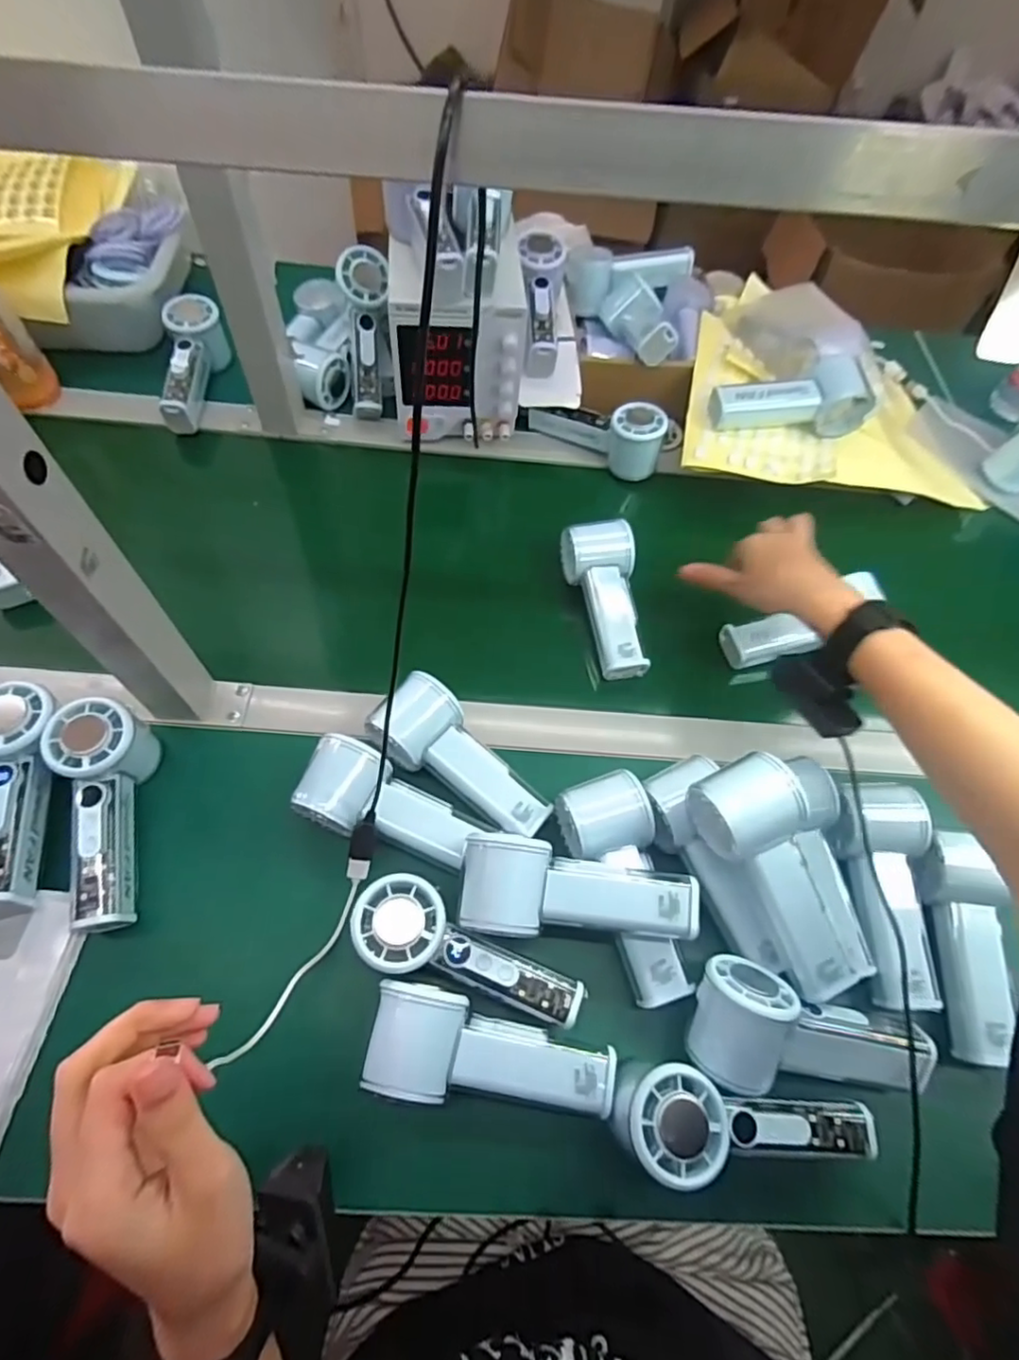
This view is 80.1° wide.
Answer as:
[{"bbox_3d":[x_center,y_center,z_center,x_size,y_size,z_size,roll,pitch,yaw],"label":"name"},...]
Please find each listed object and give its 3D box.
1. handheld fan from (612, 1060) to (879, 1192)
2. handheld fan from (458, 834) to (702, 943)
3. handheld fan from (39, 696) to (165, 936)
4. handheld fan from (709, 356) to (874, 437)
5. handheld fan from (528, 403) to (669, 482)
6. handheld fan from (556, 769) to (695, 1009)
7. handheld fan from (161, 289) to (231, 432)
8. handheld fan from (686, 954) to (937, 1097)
[{"bbox_3d":[0.135,0.269,0.361,0.157,0.056,0.054,11,60,2],"label":"handheld fan"},{"bbox_3d":[0.044,0.140,0.394,0.150,0.044,0.058,9,60,0],"label":"handheld fan"},{"bbox_3d":[-0.282,0.093,0.426,0.052,0.059,0.152,-10,74,-10],"label":"handheld fan"},{"bbox_3d":[0.282,-0.285,0.613,0.155,0.044,0.077,-6,61,-8],"label":"handheld fan"},{"bbox_3d":[0.097,-0.273,0.651,0.143,0.056,0.050,27,62,10],"label":"handheld fan"},{"bbox_3d":[0.078,0.145,0.432,0.060,0.054,0.149,-11,75,-10],"label":"handheld fan"},{"bbox_3d":[-0.347,-0.344,0.658,0.059,0.051,0.167,2,75,-3],"label":"handheld fan"},{"bbox_3d":[0.190,0.223,0.374,0.146,0.051,0.070,14,61,3],"label":"handheld fan"}]

